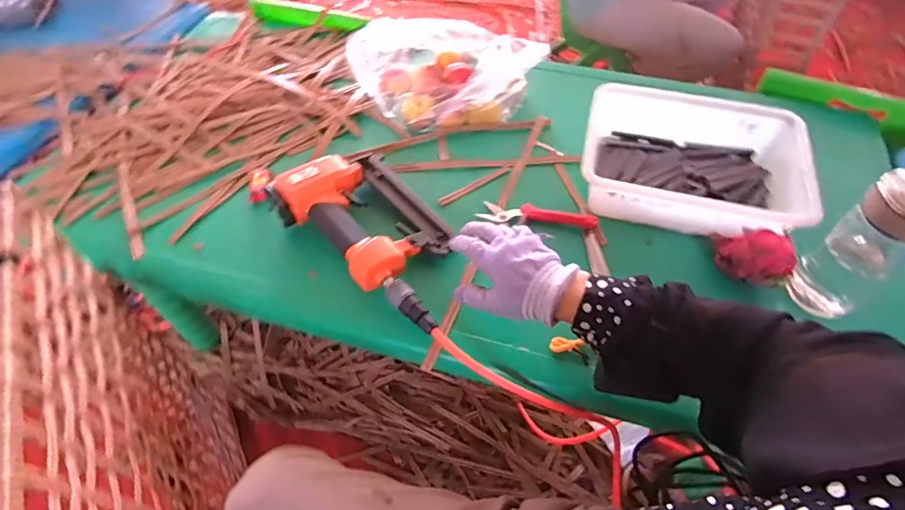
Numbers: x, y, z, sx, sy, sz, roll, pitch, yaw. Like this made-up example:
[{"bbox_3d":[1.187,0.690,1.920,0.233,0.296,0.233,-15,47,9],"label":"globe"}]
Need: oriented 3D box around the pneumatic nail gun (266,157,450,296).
[{"bbox_3d":[-0.115,-0.051,0.611,0.161,0.062,0.197,-31,58,-21],"label":"pneumatic nail gun"}]

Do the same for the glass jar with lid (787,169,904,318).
[{"bbox_3d":[0.445,-0.010,0.515,0.092,0.171,0.074,-30,58,-20],"label":"glass jar with lid"}]

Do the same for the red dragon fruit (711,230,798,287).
[{"bbox_3d":[0.348,-0.002,0.560,0.081,0.060,0.057,24,56,18],"label":"red dragon fruit"}]

